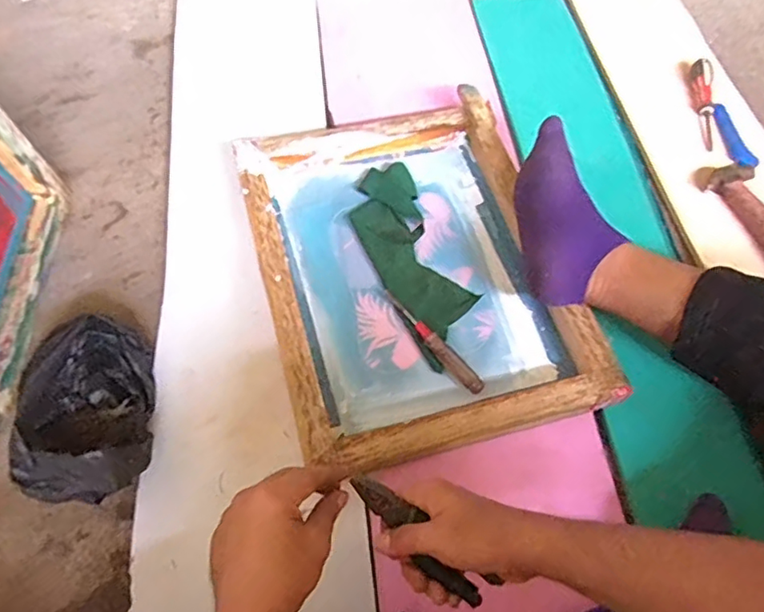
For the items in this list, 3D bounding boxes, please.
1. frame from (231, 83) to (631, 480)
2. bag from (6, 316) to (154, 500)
[{"bbox_3d":[0.034,-0.052,0.734,0.355,0.059,0.465,-14,65,-9],"label":"frame"},{"bbox_3d":[-0.303,0.109,0.631,0.120,0.127,0.194,6,61,2],"label":"bag"}]

